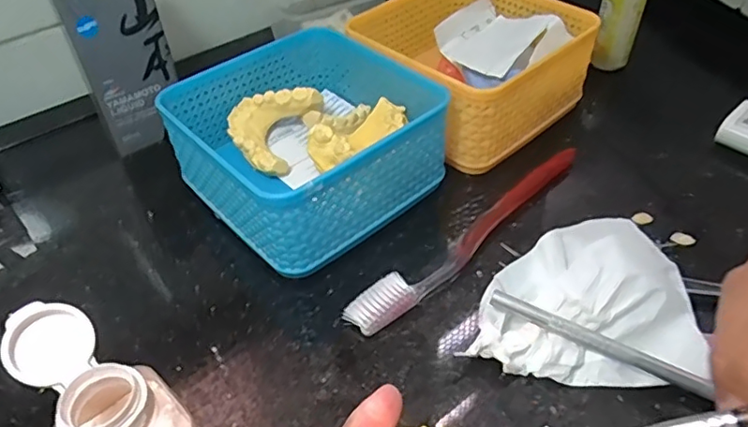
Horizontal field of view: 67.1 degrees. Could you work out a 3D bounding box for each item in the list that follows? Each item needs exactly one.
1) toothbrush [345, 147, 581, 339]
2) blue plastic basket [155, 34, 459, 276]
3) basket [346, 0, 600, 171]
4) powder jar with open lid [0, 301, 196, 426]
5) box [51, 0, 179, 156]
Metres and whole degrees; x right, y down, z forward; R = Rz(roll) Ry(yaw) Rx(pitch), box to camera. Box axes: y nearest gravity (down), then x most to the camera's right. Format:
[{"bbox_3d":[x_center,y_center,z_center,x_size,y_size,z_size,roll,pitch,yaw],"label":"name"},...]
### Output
[{"bbox_3d":[0.059,0.012,0.320,0.182,0.020,0.019,-32,52,-26],"label":"toothbrush"},{"bbox_3d":[-0.040,-0.044,0.346,0.131,0.065,0.130,-33,52,-28],"label":"blue plastic basket"},{"bbox_3d":[0.065,-0.108,0.402,0.134,0.060,0.134,-32,51,-27],"label":"basket"},{"bbox_3d":[-0.100,0.079,0.216,0.067,0.075,0.043,26,51,26],"label":"powder jar with open lid"},{"bbox_3d":[-0.169,-0.110,0.374,0.059,0.113,0.051,-29,50,-25],"label":"box"}]

